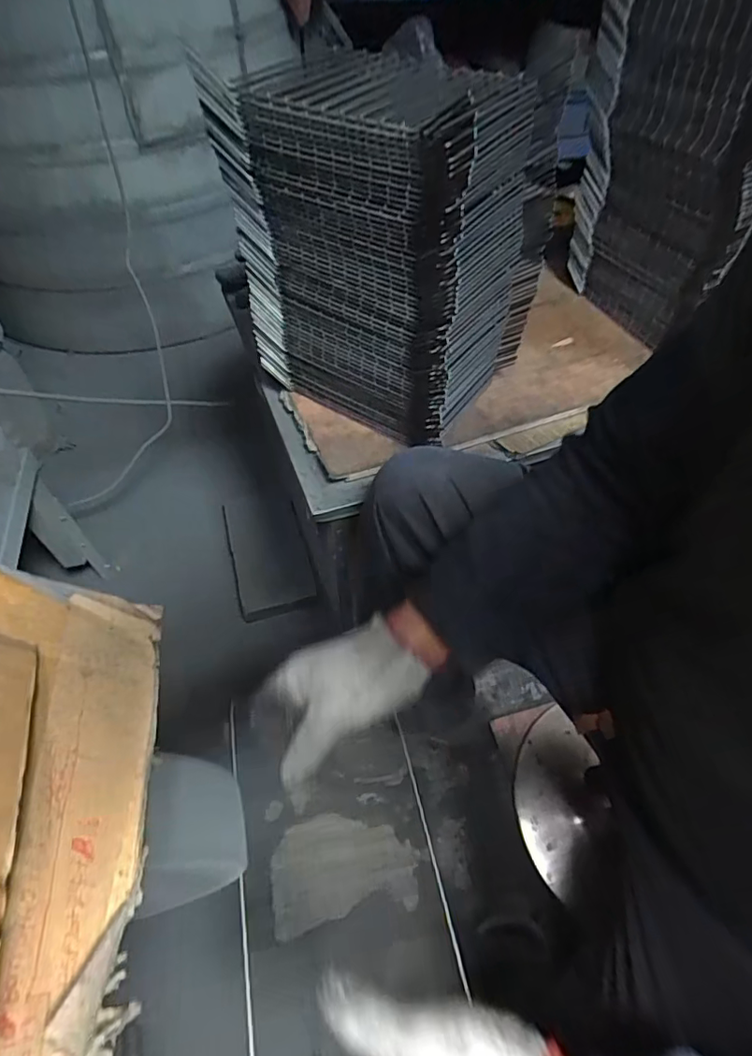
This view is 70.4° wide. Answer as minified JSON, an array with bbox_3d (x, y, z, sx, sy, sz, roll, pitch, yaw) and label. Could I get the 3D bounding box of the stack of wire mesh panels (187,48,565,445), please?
[{"bbox_3d":[0.020,-0.327,0.645,0.294,0.321,0.240,27,57,18],"label":"stack of wire mesh panels"}]

